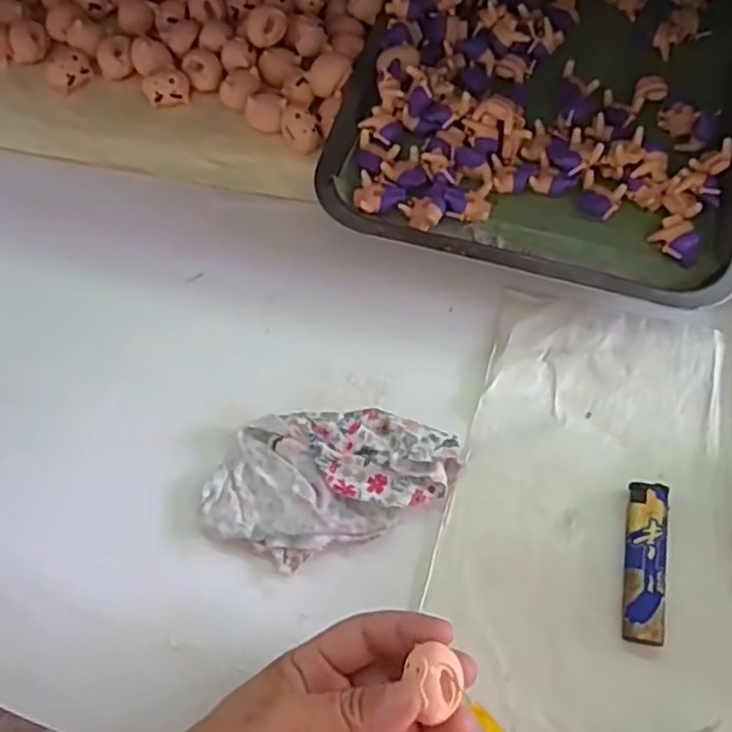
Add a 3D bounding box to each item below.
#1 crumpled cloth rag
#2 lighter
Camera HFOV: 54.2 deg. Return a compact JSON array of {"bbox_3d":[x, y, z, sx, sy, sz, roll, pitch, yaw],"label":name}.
[{"bbox_3d":[-0.019,0.057,0.387,0.134,0.018,0.077,-21,67,-9],"label":"crumpled cloth rag"},{"bbox_3d":[0.145,0.101,0.370,0.019,0.014,0.080,10,65,5],"label":"lighter"}]

